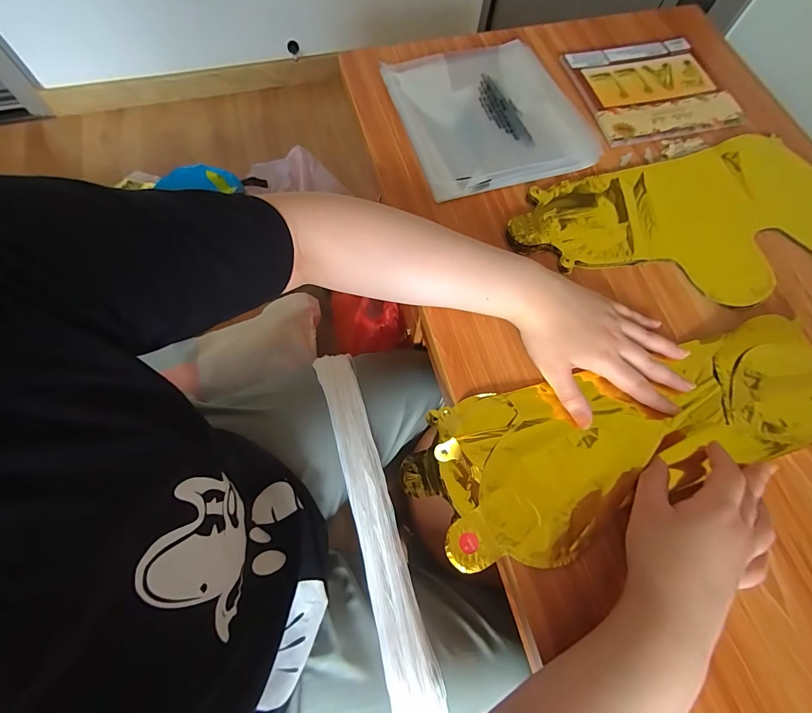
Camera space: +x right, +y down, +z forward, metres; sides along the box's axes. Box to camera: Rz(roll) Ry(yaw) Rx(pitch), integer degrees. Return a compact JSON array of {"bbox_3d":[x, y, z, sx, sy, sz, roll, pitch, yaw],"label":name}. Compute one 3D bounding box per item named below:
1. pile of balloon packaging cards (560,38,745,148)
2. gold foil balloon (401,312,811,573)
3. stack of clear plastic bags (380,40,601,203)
[{"bbox_3d":[0.316,-0.349,0.483,0.184,0.006,0.163,-12,72,-6],"label":"pile of balloon packaging cards"},{"bbox_3d":[0.207,0.071,0.344,0.413,0.043,0.133,-15,72,-7],"label":"gold foil balloon"},{"bbox_3d":[0.101,-0.296,0.450,0.207,0.011,0.212,-15,72,-8],"label":"stack of clear plastic bags"}]

